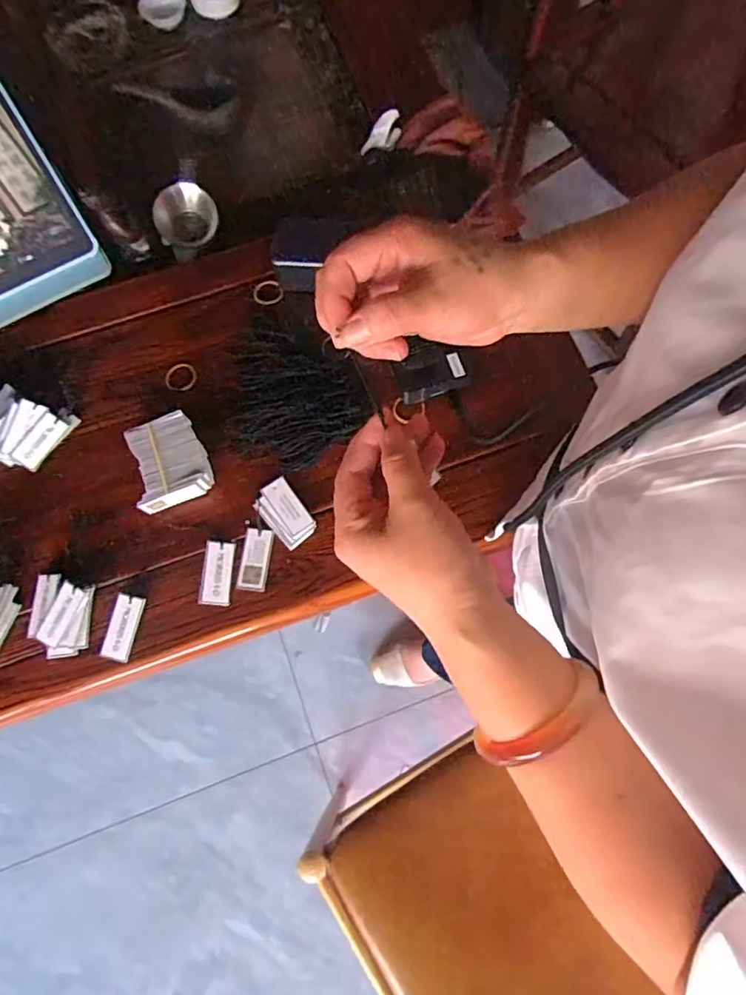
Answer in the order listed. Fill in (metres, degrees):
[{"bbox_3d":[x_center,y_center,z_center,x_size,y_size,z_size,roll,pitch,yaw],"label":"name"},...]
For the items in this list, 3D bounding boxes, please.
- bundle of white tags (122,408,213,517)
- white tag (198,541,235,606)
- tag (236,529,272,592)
[{"bbox_3d":[-0.201,-0.036,0.566,0.072,0.034,0.085,-25,73,-6],"label":"bundle of white tags"},{"bbox_3d":[-0.146,0.070,0.535,0.030,0.009,0.057,3,73,3],"label":"white tag"},{"bbox_3d":[-0.111,0.058,0.540,0.026,0.005,0.059,4,73,3],"label":"tag"}]

